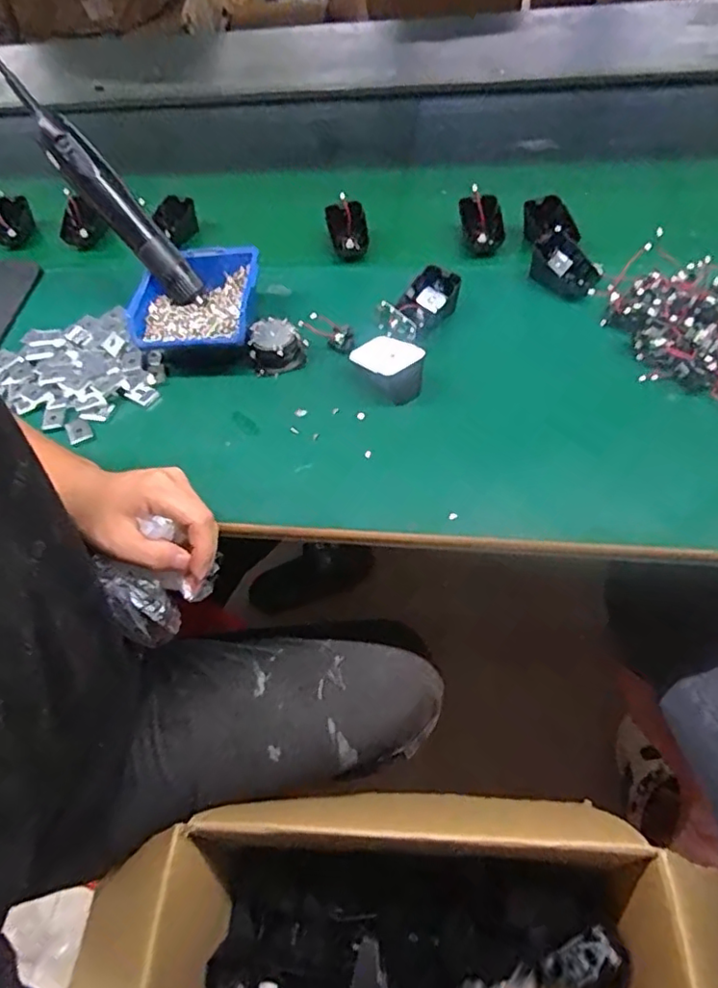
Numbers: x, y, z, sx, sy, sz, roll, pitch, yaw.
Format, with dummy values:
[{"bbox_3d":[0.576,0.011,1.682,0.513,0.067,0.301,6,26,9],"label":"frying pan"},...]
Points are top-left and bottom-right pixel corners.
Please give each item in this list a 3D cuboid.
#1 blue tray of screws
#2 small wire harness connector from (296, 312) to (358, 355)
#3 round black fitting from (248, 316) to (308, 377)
[{"bbox_3d":[-0.163,-0.194,0.587,0.119,0.031,0.122,1,52,7],"label":"blue tray of screws"},{"bbox_3d":[-0.032,-0.161,0.585,0.059,0.026,0.016,28,58,3],"label":"small wire harness connector"},{"bbox_3d":[-0.079,-0.143,0.579,0.053,0.035,0.046,-8,52,0],"label":"round black fitting"}]

